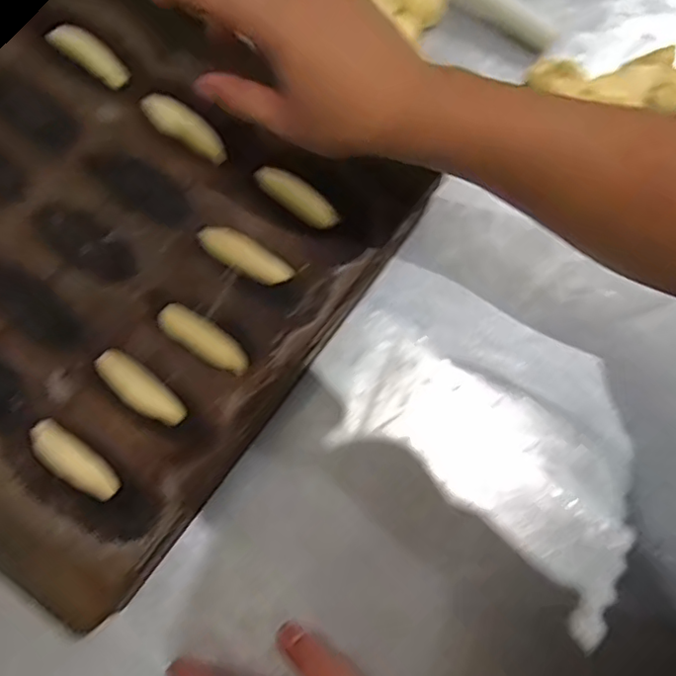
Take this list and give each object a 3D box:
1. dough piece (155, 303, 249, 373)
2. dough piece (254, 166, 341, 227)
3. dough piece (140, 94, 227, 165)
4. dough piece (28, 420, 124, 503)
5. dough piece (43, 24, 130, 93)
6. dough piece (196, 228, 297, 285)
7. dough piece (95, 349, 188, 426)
[{"bbox_3d":[-0.094,0.001,0.419,0.070,0.016,0.024,34,80,8],"label":"dough piece"},{"bbox_3d":[-0.031,-0.106,0.441,0.073,0.014,0.022,35,80,8],"label":"dough piece"},{"bbox_3d":[-0.119,-0.166,0.456,0.079,0.011,0.027,32,80,8],"label":"dough piece"},{"bbox_3d":[-0.179,0.082,0.397,0.071,0.010,0.025,35,80,8],"label":"dough piece"},{"bbox_3d":[-0.200,-0.230,0.470,0.075,0.012,0.026,36,80,8],"label":"dough piece"},{"bbox_3d":[-0.068,-0.061,0.431,0.073,0.011,0.024,27,79,7],"label":"dough piece"},{"bbox_3d":[-0.138,0.035,0.411,0.072,0.012,0.025,38,81,9],"label":"dough piece"}]

